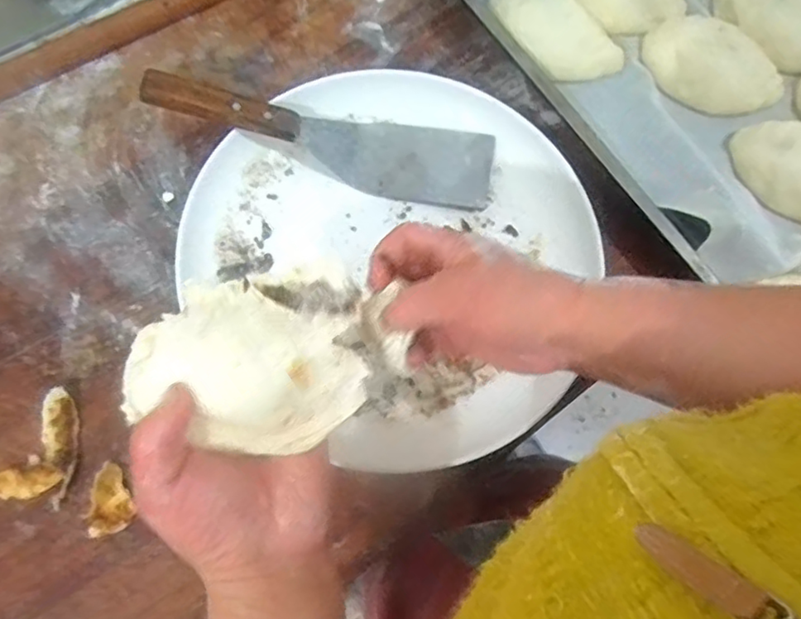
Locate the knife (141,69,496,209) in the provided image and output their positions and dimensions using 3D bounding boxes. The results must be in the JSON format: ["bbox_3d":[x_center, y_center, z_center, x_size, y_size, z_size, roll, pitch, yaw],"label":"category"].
[{"bbox_3d":[-0.063,-0.148,0.524,0.290,0.040,0.072,13,73,-13],"label":"knife"}]

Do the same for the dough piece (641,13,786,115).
[{"bbox_3d":[0.299,-0.234,0.587,0.129,0.032,0.074,39,76,9],"label":"dough piece"}]

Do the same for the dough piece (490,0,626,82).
[{"bbox_3d":[0.148,-0.260,0.581,0.135,0.031,0.068,30,74,-9],"label":"dough piece"}]

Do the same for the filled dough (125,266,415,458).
[{"bbox_3d":[-0.068,0.023,0.318,0.135,0.048,0.092,-9,74,-5],"label":"filled dough"}]

